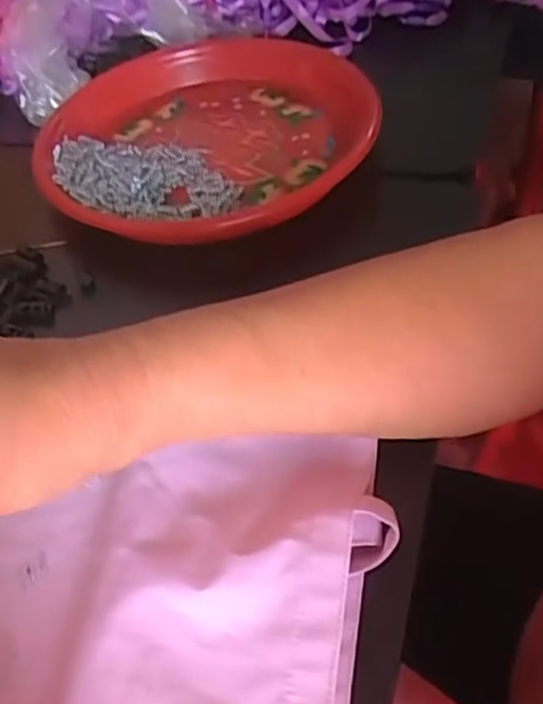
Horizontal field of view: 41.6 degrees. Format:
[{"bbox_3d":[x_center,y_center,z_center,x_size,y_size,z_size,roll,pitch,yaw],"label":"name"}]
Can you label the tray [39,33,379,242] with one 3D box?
[{"bbox_3d":[-0.048,-0.161,0.517,0.237,0.033,0.243,-14,47,-5],"label":"tray"}]

